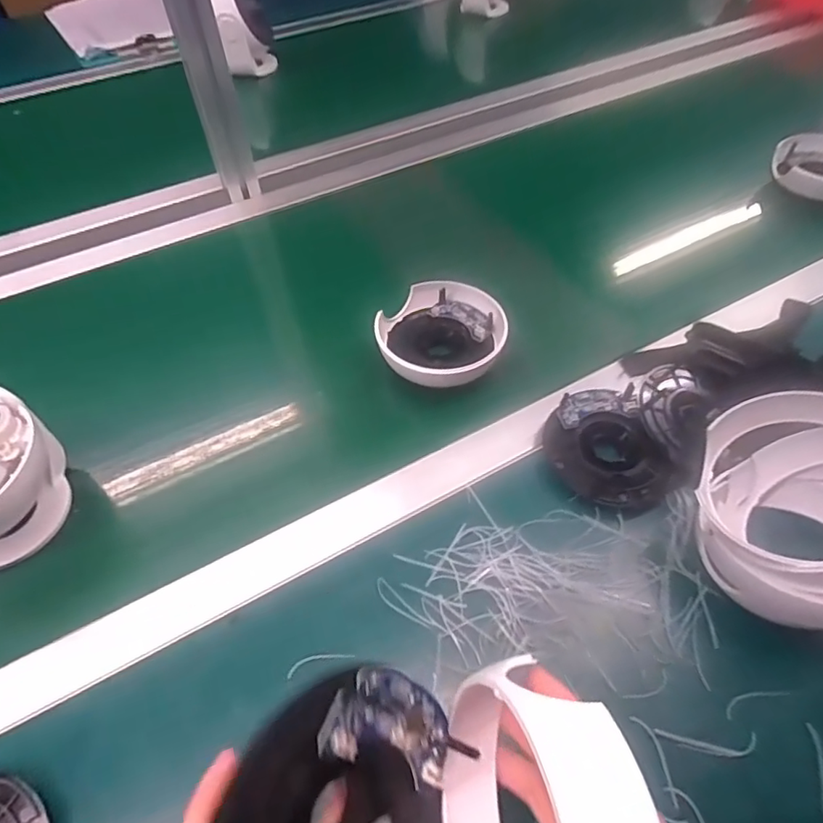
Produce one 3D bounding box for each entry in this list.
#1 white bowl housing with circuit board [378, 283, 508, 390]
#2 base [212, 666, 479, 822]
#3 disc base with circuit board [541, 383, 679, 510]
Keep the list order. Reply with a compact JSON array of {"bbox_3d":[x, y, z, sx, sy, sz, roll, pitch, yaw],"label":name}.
[{"bbox_3d":[0.026,-0.074,0.518,0.115,0.034,0.100,-11,53,-8],"label":"white bowl housing with circuit board"},{"bbox_3d":[-0.022,0.142,0.196,0.090,0.016,0.090,3,85,-39],"label":"base"},{"bbox_3d":[0.154,0.029,0.442,0.088,0.027,0.100,-7,53,-5],"label":"disc base with circuit board"}]

